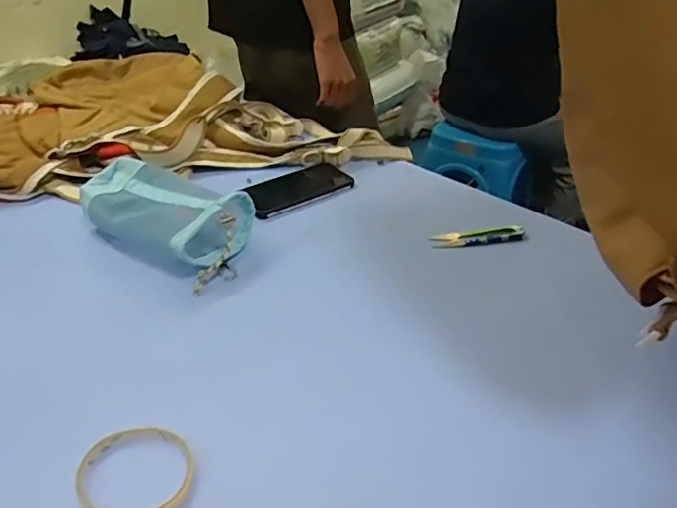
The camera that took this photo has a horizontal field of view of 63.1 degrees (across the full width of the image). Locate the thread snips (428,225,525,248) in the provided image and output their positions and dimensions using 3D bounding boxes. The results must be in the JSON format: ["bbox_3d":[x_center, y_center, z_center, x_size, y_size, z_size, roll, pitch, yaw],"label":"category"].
[{"bbox_3d":[0.176,-0.020,0.690,0.114,0.012,0.030,-5,34,-7],"label":"thread snips"}]

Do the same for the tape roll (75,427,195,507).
[{"bbox_3d":[-0.155,0.166,0.421,0.080,0.008,0.088,0,34,0],"label":"tape roll"}]

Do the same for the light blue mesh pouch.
[{"bbox_3d":[-0.210,-0.051,0.685,0.233,0.067,0.115,22,40,30],"label":"light blue mesh pouch"}]

